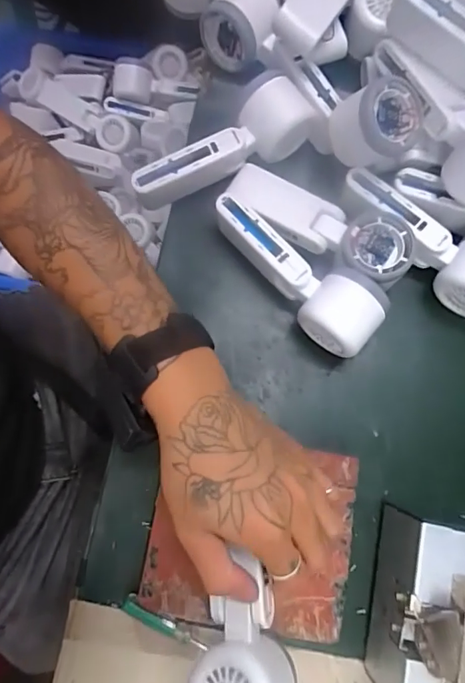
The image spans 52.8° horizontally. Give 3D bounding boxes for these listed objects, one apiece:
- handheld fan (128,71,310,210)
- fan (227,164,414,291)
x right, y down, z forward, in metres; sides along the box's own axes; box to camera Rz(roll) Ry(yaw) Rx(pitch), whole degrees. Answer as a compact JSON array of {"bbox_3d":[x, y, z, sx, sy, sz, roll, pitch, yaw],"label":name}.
[{"bbox_3d":[-0.013,-0.171,0.409,0.164,0.048,0.055,-27,81,-7],"label":"handheld fan"},{"bbox_3d":[0.070,-0.099,0.407,0.165,0.051,0.059,29,80,4],"label":"fan"}]

